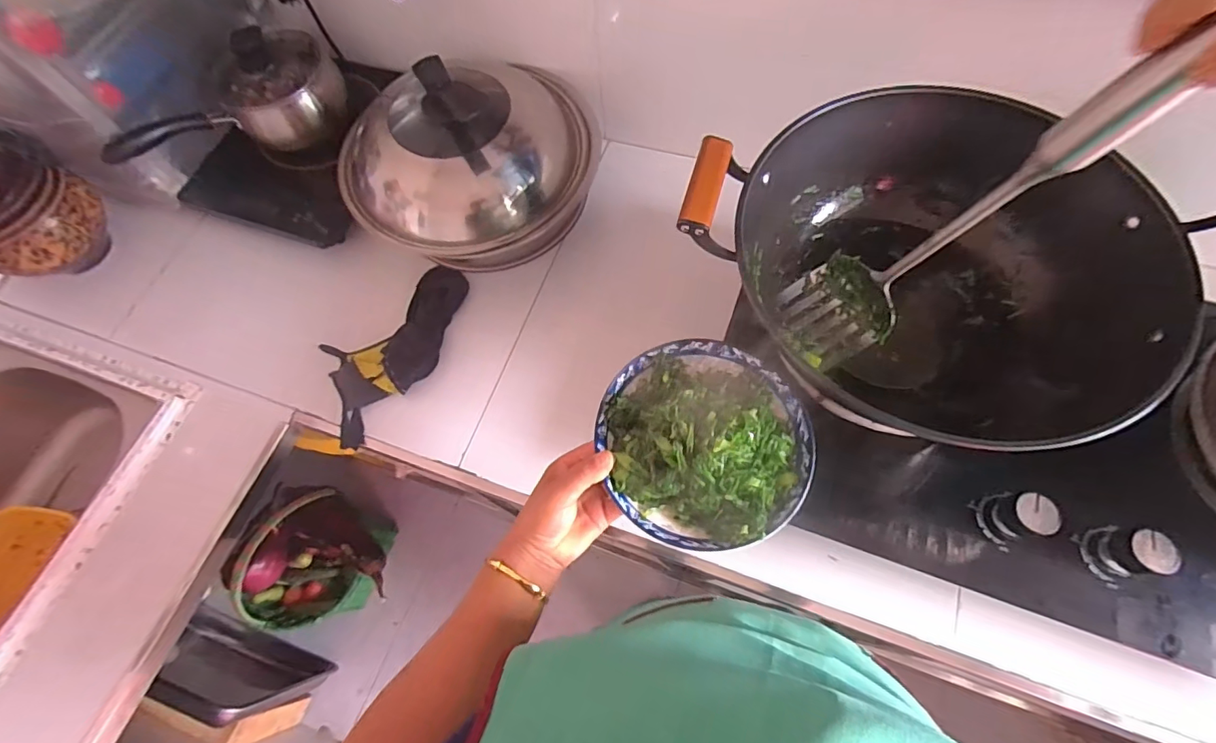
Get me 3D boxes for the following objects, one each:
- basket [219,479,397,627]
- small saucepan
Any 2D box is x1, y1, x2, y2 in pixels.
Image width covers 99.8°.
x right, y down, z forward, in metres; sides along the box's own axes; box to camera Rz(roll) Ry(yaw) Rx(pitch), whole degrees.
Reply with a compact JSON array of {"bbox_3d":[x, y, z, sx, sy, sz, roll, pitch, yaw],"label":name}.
[{"bbox_3d":[-0.627,0.398,1.113,0.291,0.298,0.283,-1,67,3],"label":"basket"},{"bbox_3d":[-0.568,-0.400,0.767,0.322,0.128,0.160,-39,70,-12],"label":"small saucepan"}]

